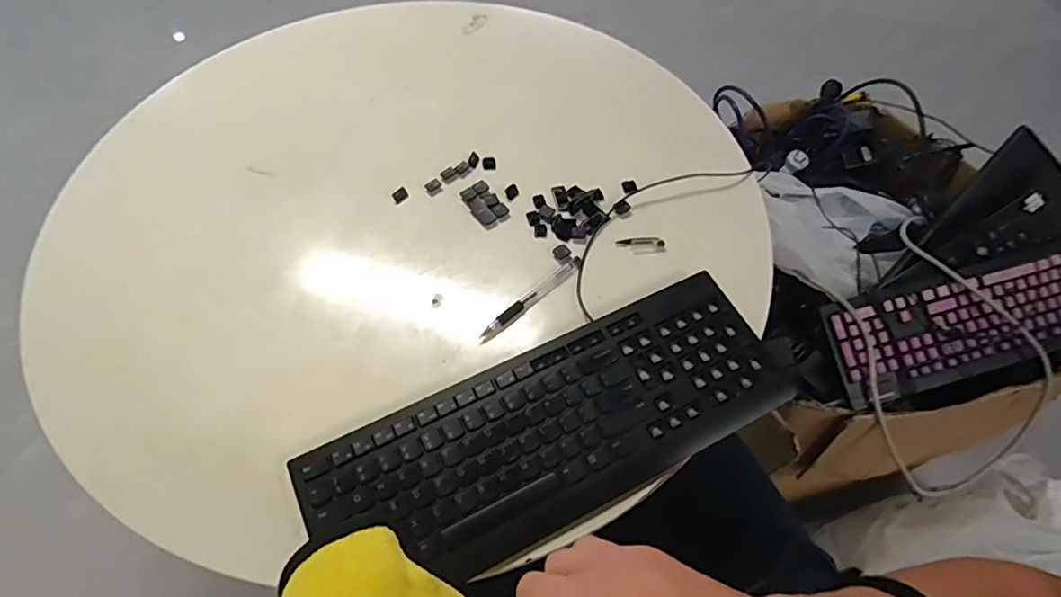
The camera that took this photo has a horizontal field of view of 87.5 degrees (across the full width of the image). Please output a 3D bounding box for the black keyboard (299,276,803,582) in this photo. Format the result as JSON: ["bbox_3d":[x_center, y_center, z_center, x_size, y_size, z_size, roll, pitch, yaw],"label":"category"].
[{"bbox_3d":[0.024,0.106,0.471,0.407,0.018,0.142,-23,60,-16],"label":"black keyboard"}]

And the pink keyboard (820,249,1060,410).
[{"bbox_3d":[0.622,0.036,0.781,0.441,0.037,0.157,-14,83,-10],"label":"pink keyboard"}]

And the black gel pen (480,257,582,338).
[{"bbox_3d":[0.003,-0.005,0.547,0.129,0.008,0.015,-38,65,-23],"label":"black gel pen"}]

